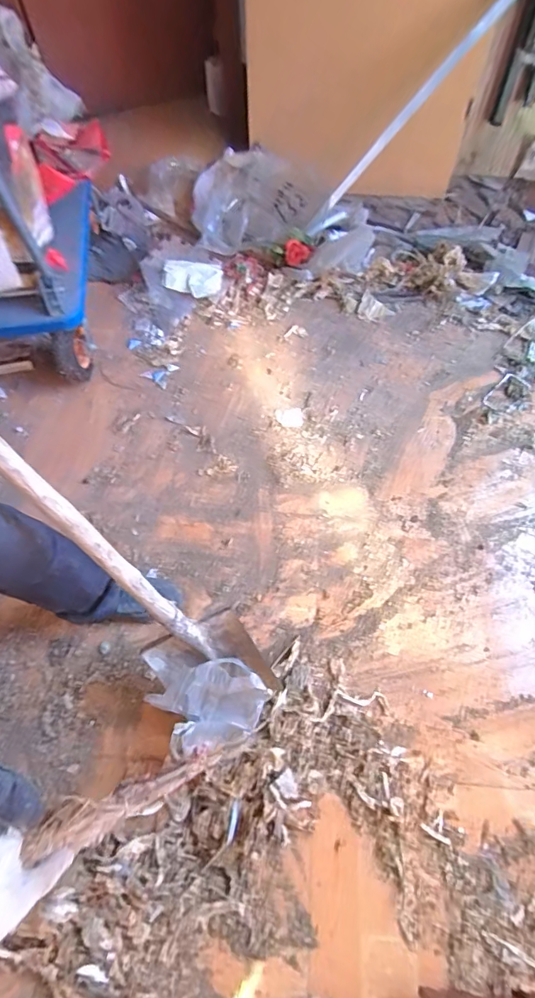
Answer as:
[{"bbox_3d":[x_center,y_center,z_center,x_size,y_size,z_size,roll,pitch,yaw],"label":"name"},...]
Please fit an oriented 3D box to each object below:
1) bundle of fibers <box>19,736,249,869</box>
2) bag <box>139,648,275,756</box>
[{"bbox_3d":[-0.137,0.407,0.653,0.036,0.442,0.046,-34,64,23],"label":"bundle of fibers"},{"bbox_3d":[-0.123,0.405,0.882,0.231,0.083,0.176,3,64,1],"label":"bag"}]

